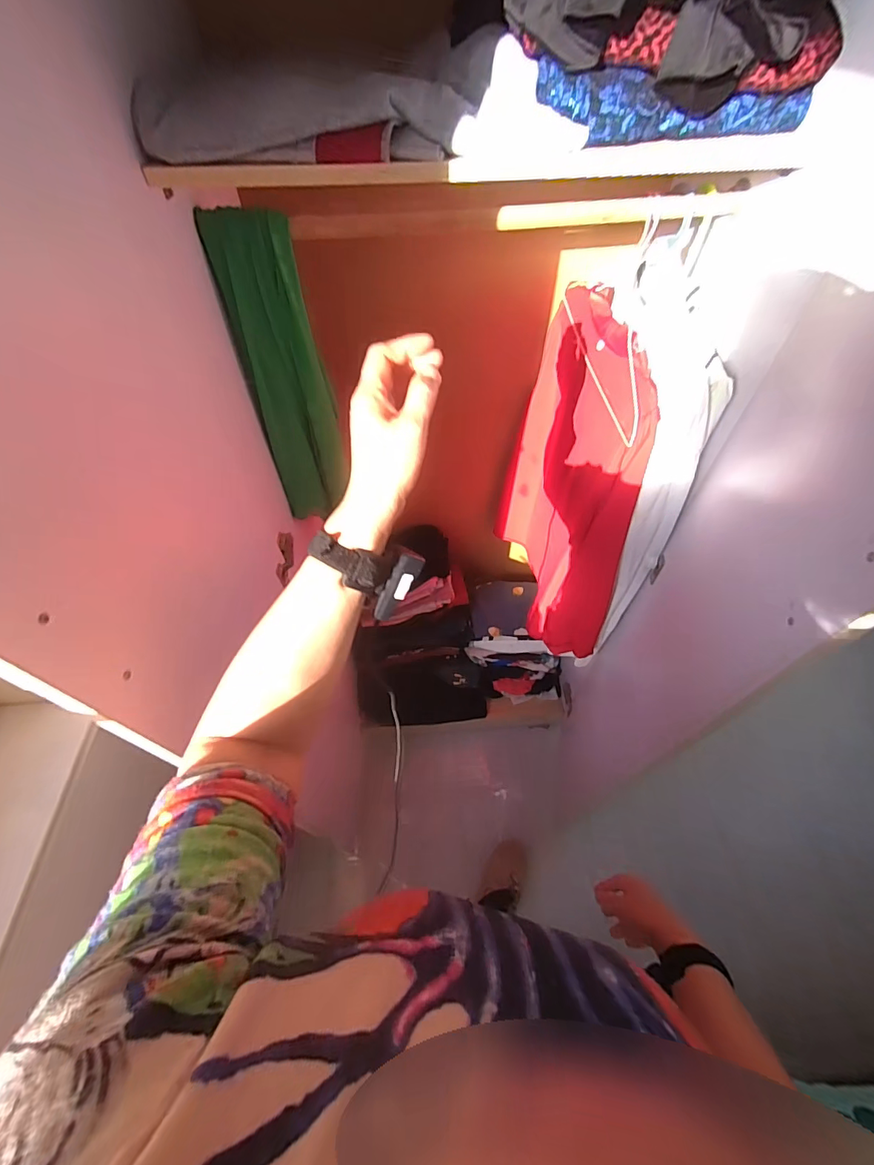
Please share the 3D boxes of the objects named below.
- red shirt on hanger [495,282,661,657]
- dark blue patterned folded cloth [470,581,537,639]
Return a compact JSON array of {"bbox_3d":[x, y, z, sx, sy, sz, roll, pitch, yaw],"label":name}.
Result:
[{"bbox_3d":[0.260,-0.189,0.907,0.106,0.601,0.464,-6,54,-3],"label":"red shirt on hanger"},{"bbox_3d":[0.207,0.076,1.405,0.201,0.051,0.202,0,54,1],"label":"dark blue patterned folded cloth"}]

